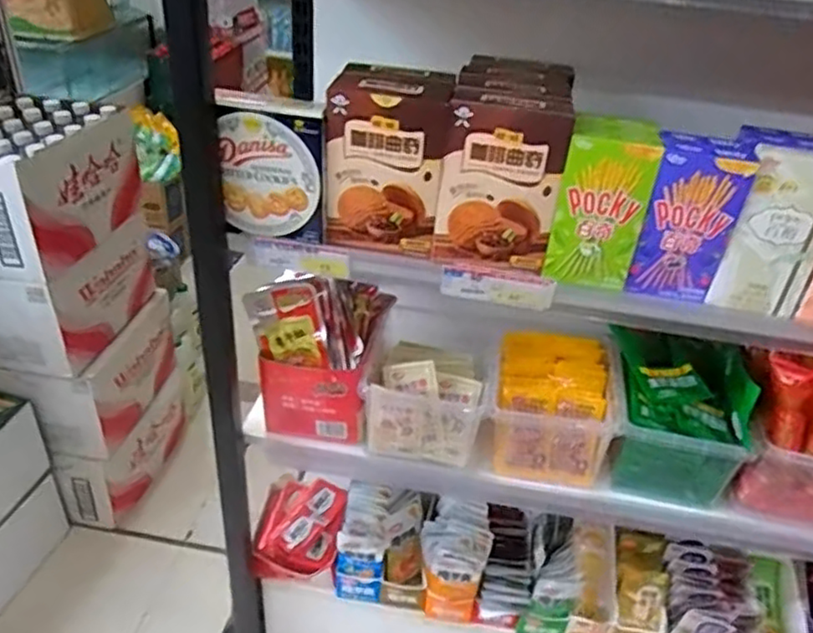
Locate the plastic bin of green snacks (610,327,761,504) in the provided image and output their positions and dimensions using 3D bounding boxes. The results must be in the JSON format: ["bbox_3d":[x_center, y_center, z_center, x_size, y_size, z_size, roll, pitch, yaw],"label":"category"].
[{"bbox_3d":[0.340,0.126,0.851,0.149,0.156,0.184,10,35,7],"label":"plastic bin of green snacks"}]

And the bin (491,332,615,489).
[{"bbox_3d":[0.184,0.117,0.885,0.151,0.113,0.170,8,35,4],"label":"bin"}]

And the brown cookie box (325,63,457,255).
[{"bbox_3d":[-0.018,-0.160,0.678,0.115,0.161,0.081,6,34,2],"label":"brown cookie box"}]

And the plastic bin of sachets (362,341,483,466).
[{"bbox_3d":[0.029,0.095,0.890,0.144,0.096,0.170,8,35,4],"label":"plastic bin of sachets"}]

